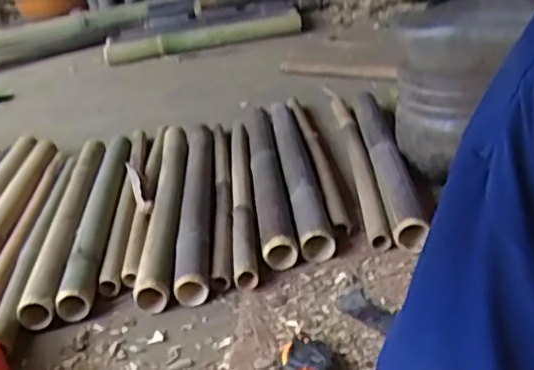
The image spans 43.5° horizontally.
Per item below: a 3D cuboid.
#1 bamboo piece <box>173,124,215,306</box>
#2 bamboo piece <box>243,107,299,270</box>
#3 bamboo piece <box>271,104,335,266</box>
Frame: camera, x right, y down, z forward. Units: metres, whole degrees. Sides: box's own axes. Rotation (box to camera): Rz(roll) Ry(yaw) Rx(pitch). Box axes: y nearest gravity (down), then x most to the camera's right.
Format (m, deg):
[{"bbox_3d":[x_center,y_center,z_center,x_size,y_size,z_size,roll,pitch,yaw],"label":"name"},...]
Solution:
[{"bbox_3d":[-0.120,0.021,1.173,0.056,0.060,0.576,-7,26,-1],"label":"bamboo piece"},{"bbox_3d":[-0.005,-0.032,1.220,0.055,0.054,0.601,-7,26,-2],"label":"bamboo piece"},{"bbox_3d":[0.051,-0.042,1.218,0.054,0.055,0.590,-7,26,-2],"label":"bamboo piece"}]

